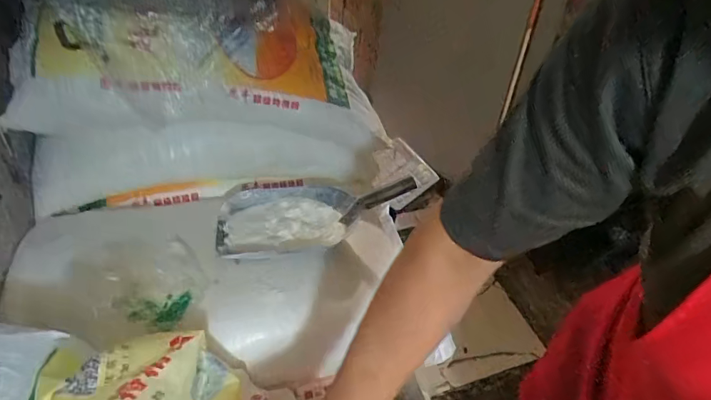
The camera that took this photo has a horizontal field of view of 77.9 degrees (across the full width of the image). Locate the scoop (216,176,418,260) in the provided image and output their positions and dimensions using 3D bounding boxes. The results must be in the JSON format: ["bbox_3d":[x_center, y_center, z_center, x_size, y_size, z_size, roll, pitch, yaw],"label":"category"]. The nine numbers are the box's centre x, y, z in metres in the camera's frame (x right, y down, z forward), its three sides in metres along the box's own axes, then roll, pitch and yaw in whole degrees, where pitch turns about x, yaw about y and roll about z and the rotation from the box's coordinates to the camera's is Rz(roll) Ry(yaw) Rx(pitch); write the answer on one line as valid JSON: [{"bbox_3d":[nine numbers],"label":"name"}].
[{"bbox_3d":[-0.074,0.010,0.821,0.351,0.081,0.192,-4,40,-12],"label":"scoop"}]

